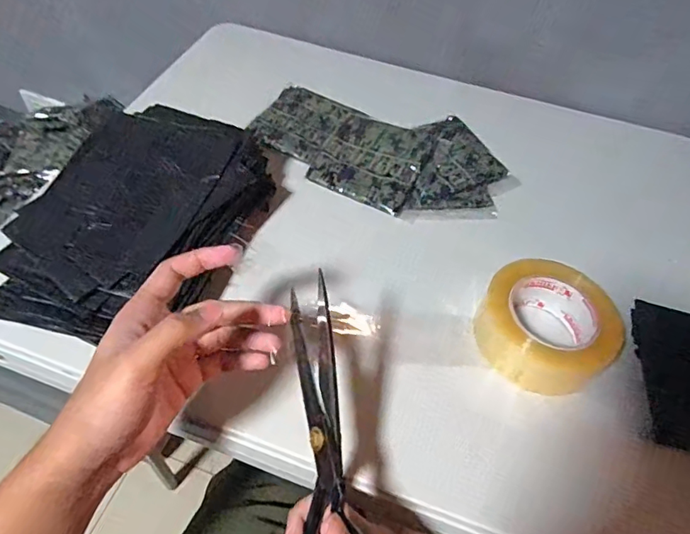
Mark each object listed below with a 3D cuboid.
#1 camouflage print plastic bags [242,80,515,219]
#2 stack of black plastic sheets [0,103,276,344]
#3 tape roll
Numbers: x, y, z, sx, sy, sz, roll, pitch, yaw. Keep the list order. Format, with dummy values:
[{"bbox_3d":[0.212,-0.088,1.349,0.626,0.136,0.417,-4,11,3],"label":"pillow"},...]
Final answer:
[{"bbox_3d":[0.037,-0.147,0.622,0.307,0.029,0.170,15,53,7],"label":"camouflage print plastic bags"},{"bbox_3d":[-0.200,-0.049,0.493,0.189,0.064,0.266,15,53,7],"label":"stack of black plastic sheets"},{"bbox_3d":[0.187,0.055,0.465,0.115,0.060,0.107,2,53,-3],"label":"tape roll"}]

